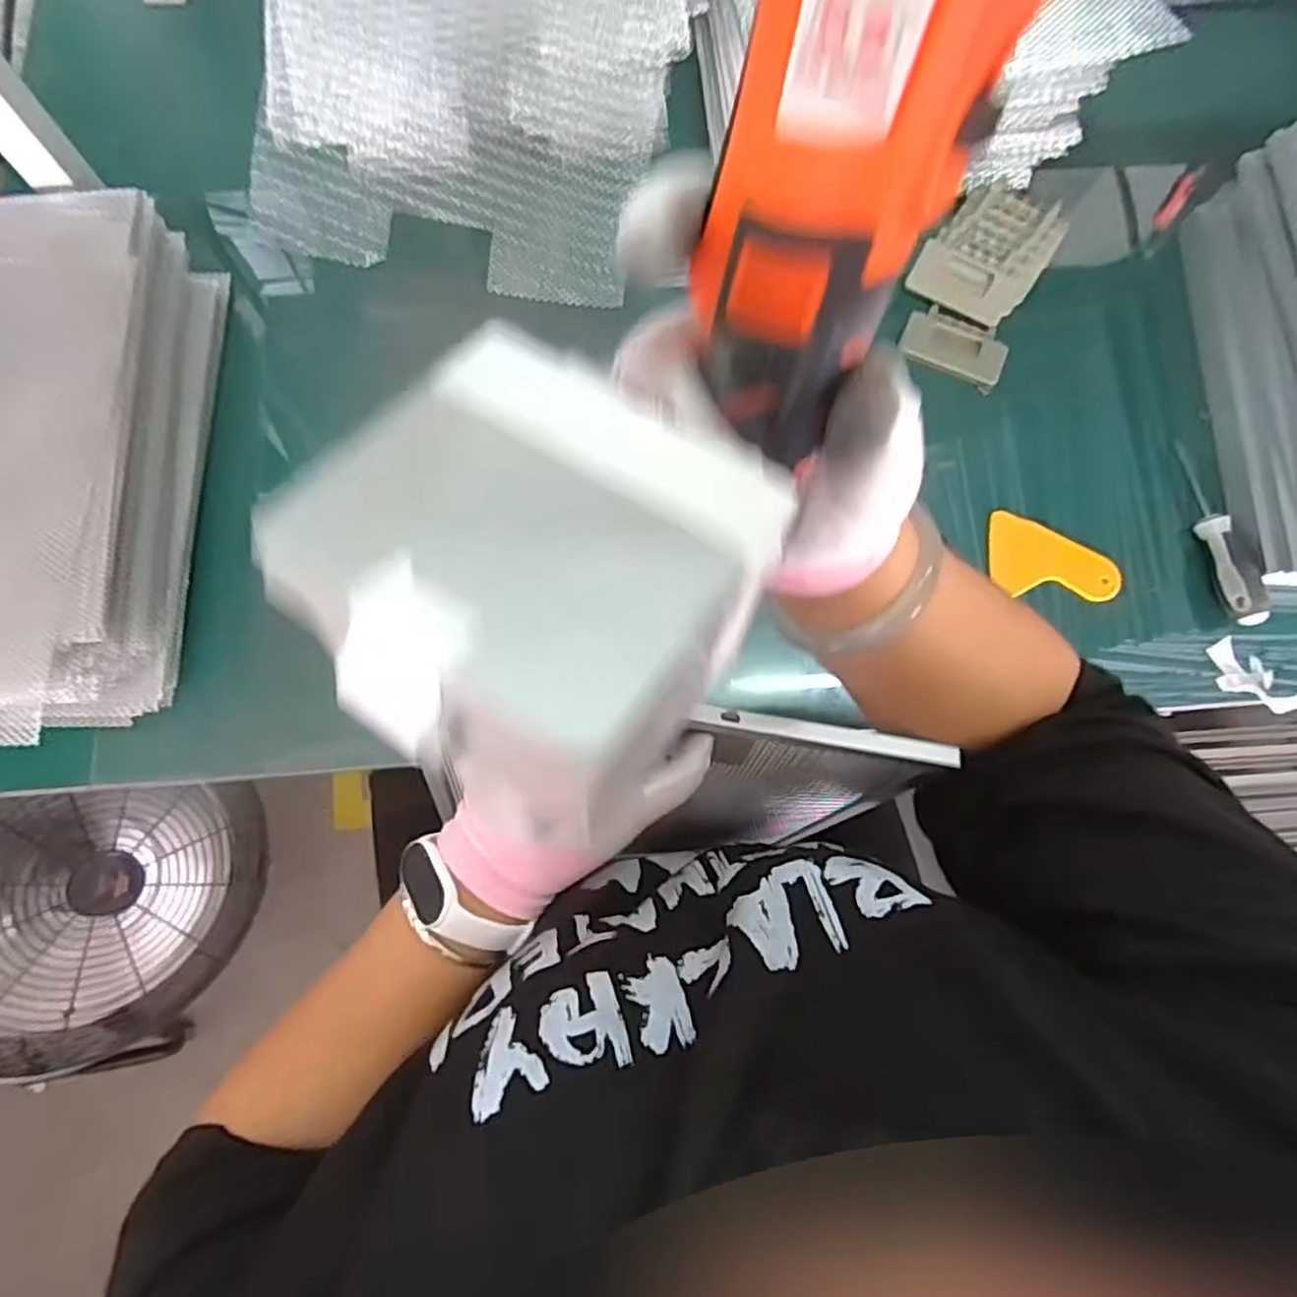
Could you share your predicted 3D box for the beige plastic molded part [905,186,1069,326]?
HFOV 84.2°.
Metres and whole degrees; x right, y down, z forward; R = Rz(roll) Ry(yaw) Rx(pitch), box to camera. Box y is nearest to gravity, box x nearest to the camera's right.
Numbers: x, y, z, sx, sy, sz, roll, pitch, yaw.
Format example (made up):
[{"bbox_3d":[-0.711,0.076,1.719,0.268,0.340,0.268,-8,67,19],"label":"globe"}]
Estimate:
[{"bbox_3d":[0.291,-0.338,0.614,0.090,0.026,0.123,35,77,7],"label":"beige plastic molded part"}]

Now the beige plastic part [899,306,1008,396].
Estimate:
[{"bbox_3d":[0.259,-0.257,0.607,0.088,0.014,0.056,23,76,4],"label":"beige plastic part"}]

